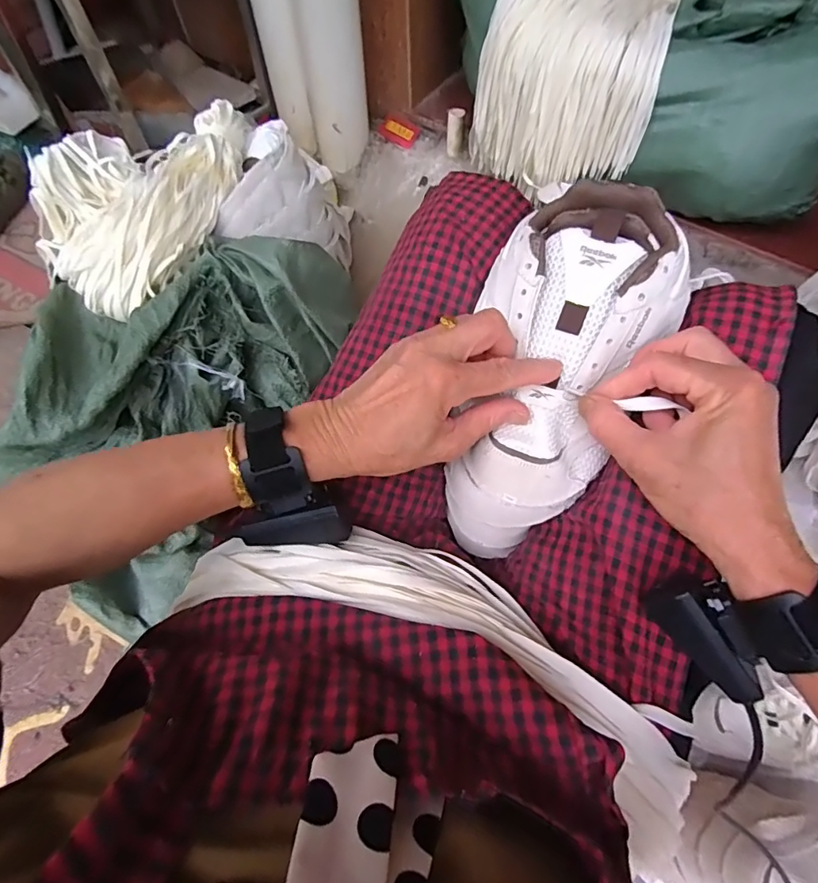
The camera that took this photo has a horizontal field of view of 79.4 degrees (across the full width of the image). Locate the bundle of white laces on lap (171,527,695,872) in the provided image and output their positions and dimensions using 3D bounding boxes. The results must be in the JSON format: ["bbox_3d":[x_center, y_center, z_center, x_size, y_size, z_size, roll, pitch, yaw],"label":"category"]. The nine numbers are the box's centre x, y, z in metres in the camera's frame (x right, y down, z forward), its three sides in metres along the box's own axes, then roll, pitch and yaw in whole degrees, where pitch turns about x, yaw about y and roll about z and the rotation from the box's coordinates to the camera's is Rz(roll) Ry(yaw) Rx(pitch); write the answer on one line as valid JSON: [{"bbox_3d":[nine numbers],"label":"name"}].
[{"bbox_3d":[0.014,0.126,0.320,0.343,0.066,0.110,21,67,12],"label":"bundle of white laces on lap"}]

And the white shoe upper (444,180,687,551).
[{"bbox_3d":[0.094,-0.036,0.342,0.115,0.054,0.271,21,104,11],"label":"white shoe upper"}]

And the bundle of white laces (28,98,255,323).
[{"bbox_3d":[-0.355,-0.359,0.695,0.206,0.105,0.384,23,67,12],"label":"bundle of white laces"}]

